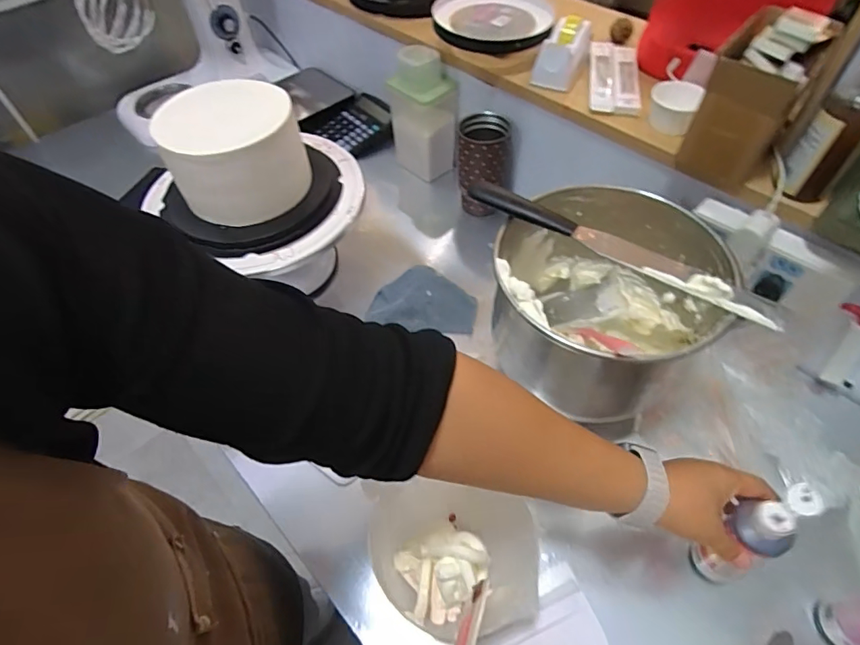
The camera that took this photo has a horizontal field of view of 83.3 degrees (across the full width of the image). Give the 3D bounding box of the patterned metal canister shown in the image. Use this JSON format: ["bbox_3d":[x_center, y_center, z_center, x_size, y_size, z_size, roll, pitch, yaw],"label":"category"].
[{"bbox_3d":[0.088,-0.248,0.779,0.088,0.140,0.085,-1,54,2],"label":"patterned metal canister"}]

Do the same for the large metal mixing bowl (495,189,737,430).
[{"bbox_3d":[0.180,-0.012,0.540,0.214,0.184,0.227,-1,54,2],"label":"large metal mixing bowl"}]

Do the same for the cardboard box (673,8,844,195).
[{"bbox_3d":[0.352,-0.244,0.525,0.087,0.149,0.131,31,61,23],"label":"cardboard box"}]

